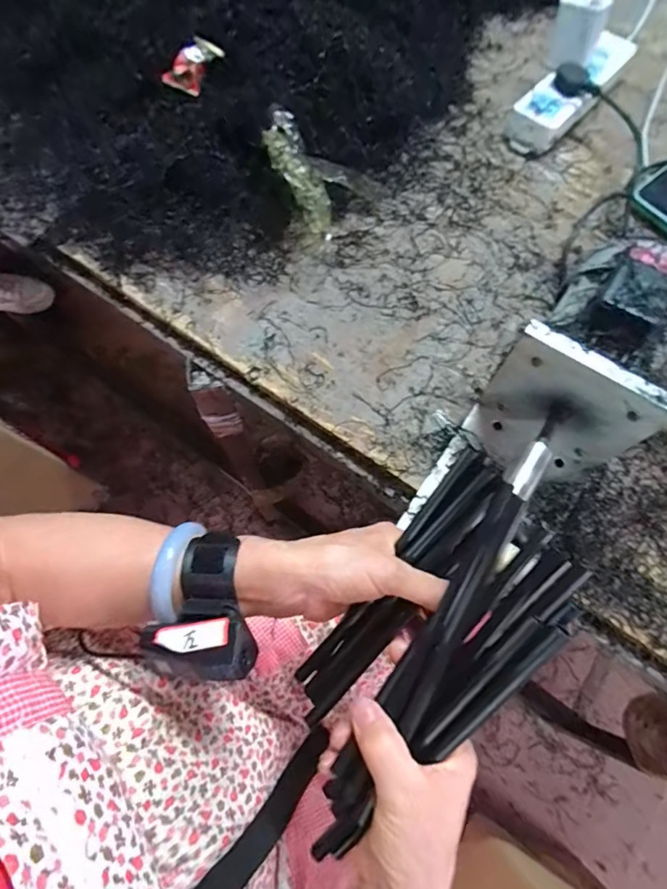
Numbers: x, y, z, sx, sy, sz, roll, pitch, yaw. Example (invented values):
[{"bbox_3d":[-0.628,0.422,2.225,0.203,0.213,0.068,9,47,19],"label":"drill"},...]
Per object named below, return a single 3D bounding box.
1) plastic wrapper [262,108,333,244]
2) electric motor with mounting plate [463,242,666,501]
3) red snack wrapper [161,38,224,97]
[{"bbox_3d":[-0.032,-0.266,0.470,0.041,0.035,0.118,-27,99,-10],"label":"plastic wrapper"},{"bbox_3d":[0.190,-0.049,0.377,0.111,0.132,0.219,26,72,9],"label":"electric motor with mounting plate"},{"bbox_3d":[-0.145,-0.391,0.488,0.036,0.018,0.061,26,73,8],"label":"red snack wrapper"}]

